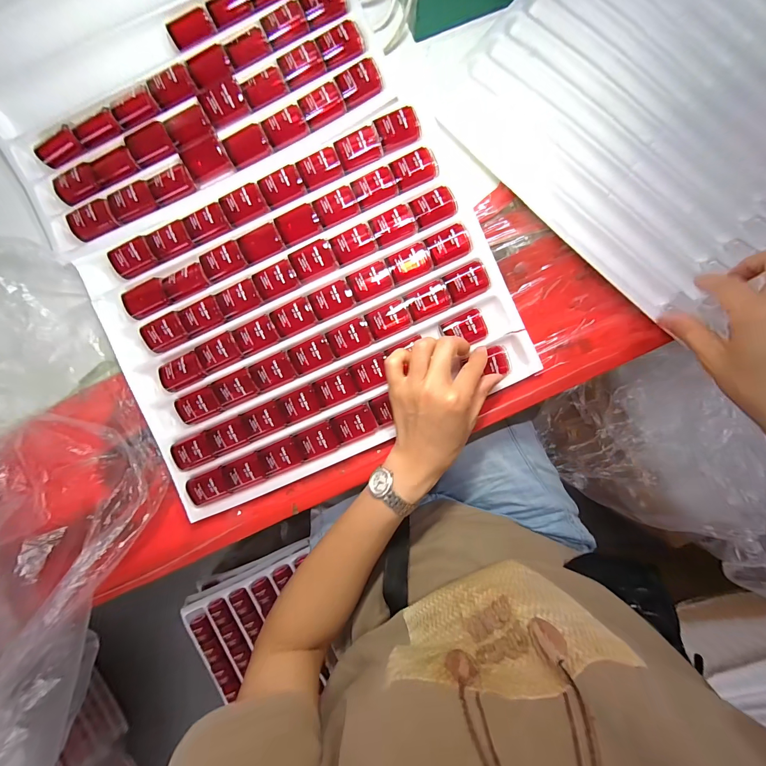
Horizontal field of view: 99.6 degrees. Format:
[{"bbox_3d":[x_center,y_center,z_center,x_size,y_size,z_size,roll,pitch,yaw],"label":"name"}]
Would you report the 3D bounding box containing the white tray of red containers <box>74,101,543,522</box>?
[{"bbox_3d":[-0.079,-0.067,0.329,0.387,0.020,0.290,-24,89,2],"label":"white tray of red containers"}]

